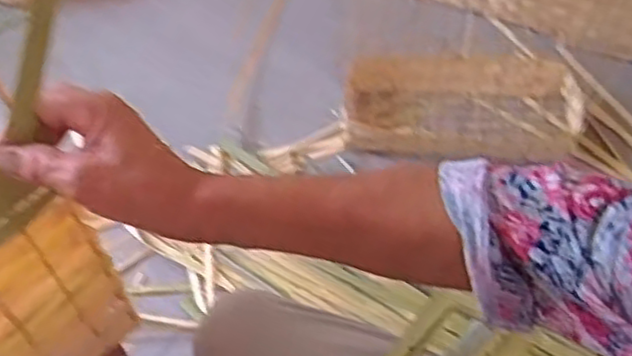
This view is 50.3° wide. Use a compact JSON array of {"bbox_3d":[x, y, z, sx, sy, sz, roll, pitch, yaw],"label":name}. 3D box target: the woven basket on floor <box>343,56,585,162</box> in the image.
[{"bbox_3d":[0.269,-0.130,1.271,0.432,0.090,0.225,1,45,1],"label":"woven basket on floor"}]

